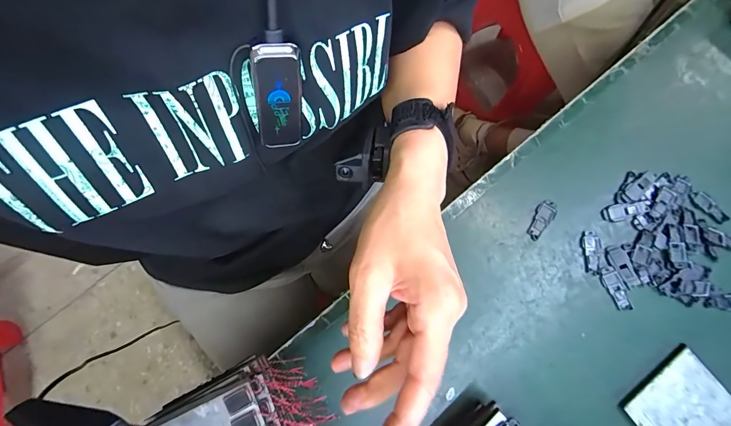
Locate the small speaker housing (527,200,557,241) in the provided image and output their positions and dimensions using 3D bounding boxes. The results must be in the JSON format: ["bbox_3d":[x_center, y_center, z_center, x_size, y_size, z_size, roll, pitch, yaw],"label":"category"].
[{"bbox_3d":[0.164,0.007,0.327,0.016,0.006,0.040,35,79,4],"label":"small speaker housing"}]

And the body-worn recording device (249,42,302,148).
[{"bbox_3d":[-0.051,-0.067,0.207,0.024,0.062,0.010,7,43,0],"label":"body-worn recording device"}]

